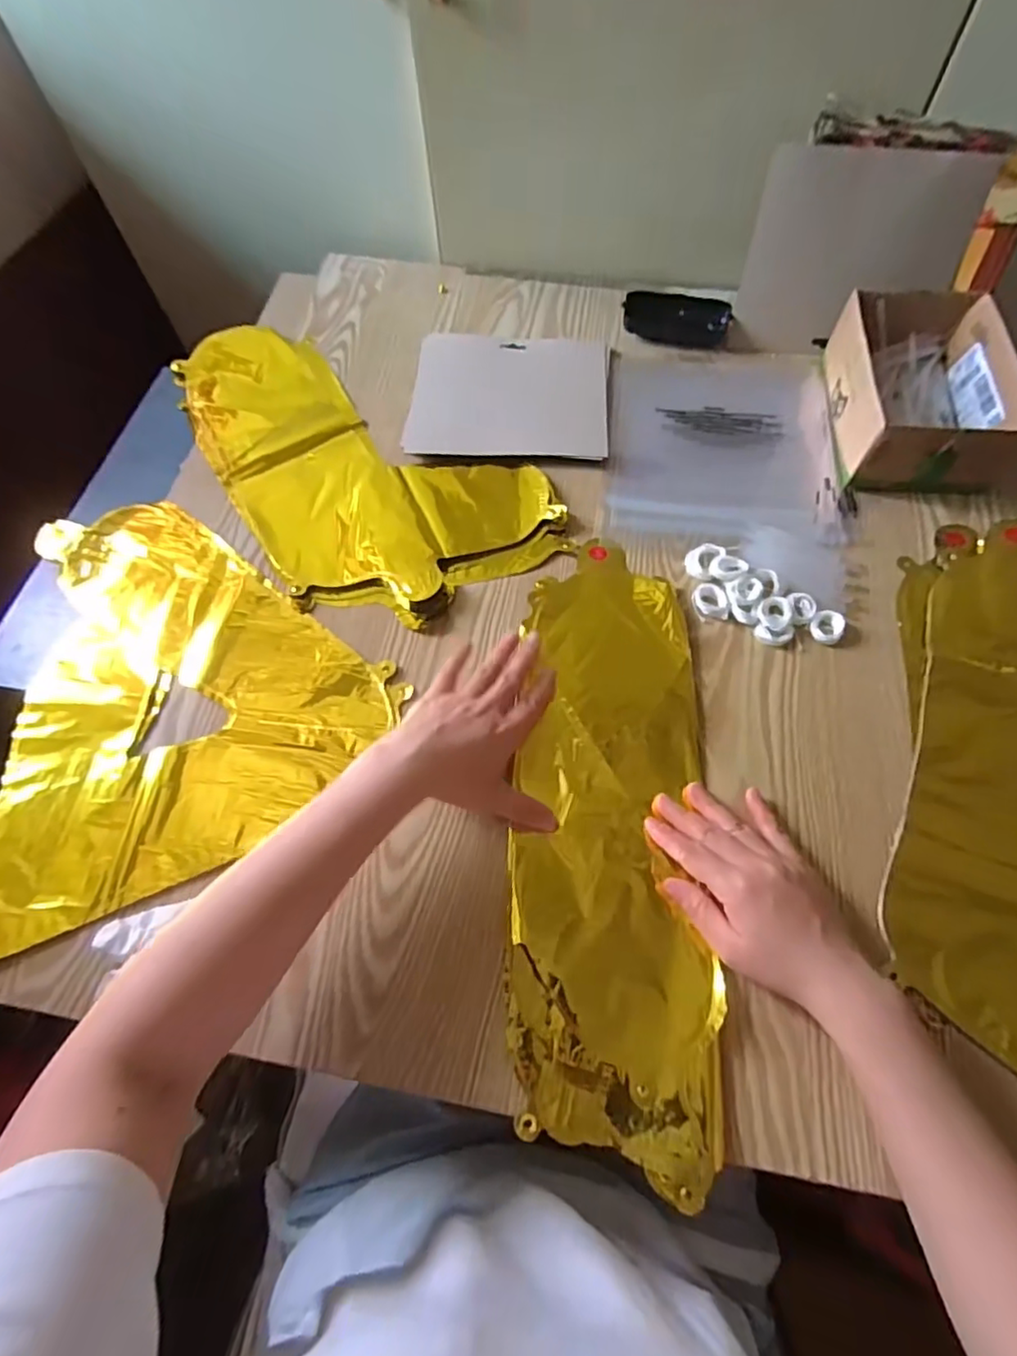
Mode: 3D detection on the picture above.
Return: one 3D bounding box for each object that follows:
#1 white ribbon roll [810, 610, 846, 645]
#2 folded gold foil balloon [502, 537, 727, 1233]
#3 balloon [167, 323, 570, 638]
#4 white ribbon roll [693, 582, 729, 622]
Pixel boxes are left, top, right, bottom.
[{"bbox_3d":[0.252,-0.040,0.482,0.025,0.011,0.026,-1,63,2],"label":"white ribbon roll"},{"bbox_3d":[0.071,0.084,0.434,0.127,0.012,0.419,2,62,3],"label":"folded gold foil balloon"},{"bbox_3d":[-0.171,-0.199,0.577,0.436,0.013,0.214,35,69,18],"label":"balloon"},{"bbox_3d":[0.164,-0.062,0.497,0.025,0.007,0.032,-6,63,-1],"label":"white ribbon roll"}]

